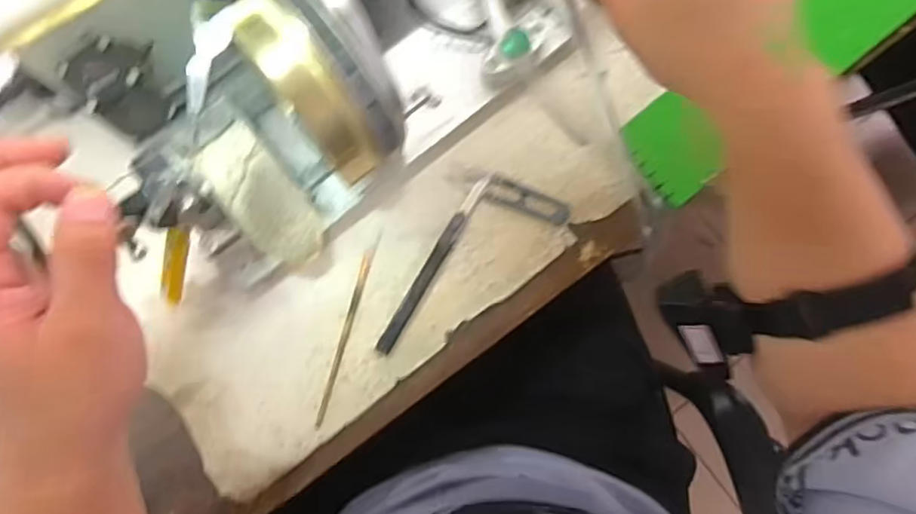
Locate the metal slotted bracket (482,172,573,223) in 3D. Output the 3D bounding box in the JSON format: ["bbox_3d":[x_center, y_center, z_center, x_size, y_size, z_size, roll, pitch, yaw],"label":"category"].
[{"bbox_3d":[0.058,-0.046,0.490,0.070,0.004,0.023,23,81,1],"label":"metal slotted bracket"}]

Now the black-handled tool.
[{"bbox_3d":[-0.018,0.002,0.476,0.011,0.006,0.164,30,81,2],"label":"black-handled tool"}]

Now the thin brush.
[{"bbox_3d":[-0.085,0.054,0.467,0.009,0.004,0.155,14,81,0],"label":"thin brush"}]

